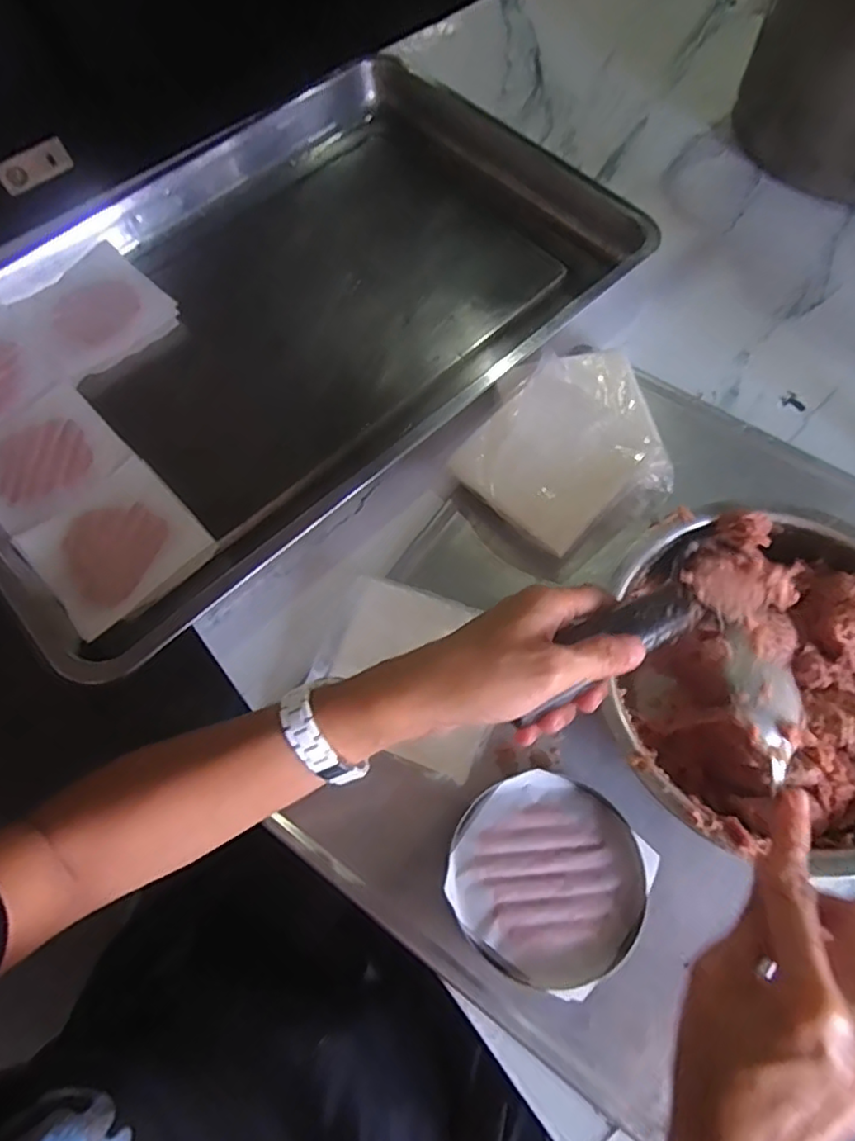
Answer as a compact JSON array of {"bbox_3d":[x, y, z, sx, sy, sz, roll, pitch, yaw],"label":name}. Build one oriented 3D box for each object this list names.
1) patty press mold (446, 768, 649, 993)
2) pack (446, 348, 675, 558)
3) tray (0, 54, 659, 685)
[{"bbox_3d":[0.073,0.186,0.380,0.113,0.016,0.111,-1,68,2],"label":"patty press mold"},{"bbox_3d":[0.115,-0.097,0.483,0.168,0.041,0.136,-41,72,-13],"label":"pack"},{"bbox_3d":[-0.136,-0.235,0.548,0.608,0.045,0.410,-42,72,-13],"label":"tray"}]

